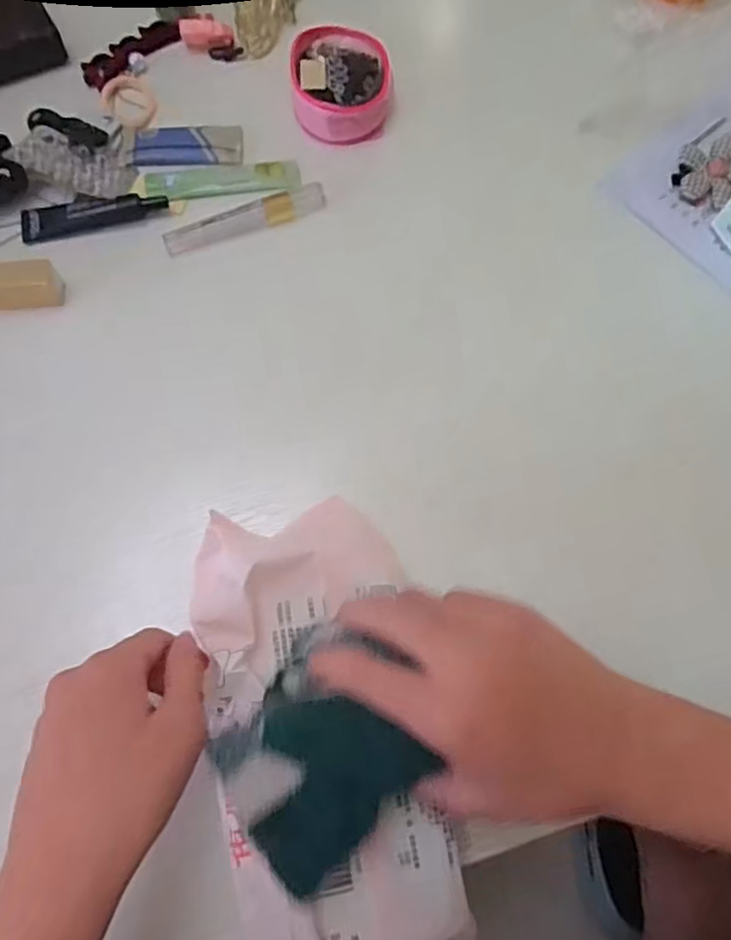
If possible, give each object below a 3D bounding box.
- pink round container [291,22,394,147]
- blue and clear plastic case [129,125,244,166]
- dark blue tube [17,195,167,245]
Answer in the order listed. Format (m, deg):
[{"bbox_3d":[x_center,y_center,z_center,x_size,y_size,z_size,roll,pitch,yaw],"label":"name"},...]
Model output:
[{"bbox_3d":[-0.018,-0.306,0.512,0.078,0.030,0.089,-5,72,-4],"label":"pink round container"},{"bbox_3d":[-0.138,-0.253,0.501,0.084,0.008,0.041,2,72,-2],"label":"blue and clear plastic case"},{"bbox_3d":[-0.199,-0.189,0.474,0.106,0.012,0.030,-9,72,-5],"label":"dark blue tube"}]

